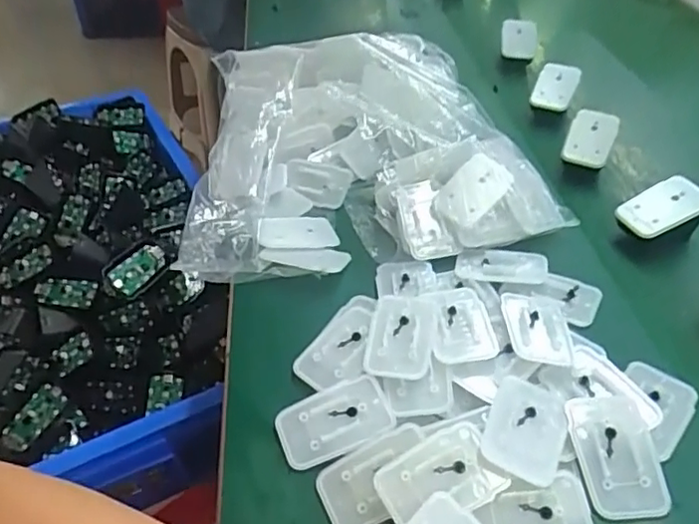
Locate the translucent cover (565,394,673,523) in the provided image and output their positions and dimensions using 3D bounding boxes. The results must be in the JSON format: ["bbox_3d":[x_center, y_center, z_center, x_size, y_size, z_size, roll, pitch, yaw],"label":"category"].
[{"bbox_3d":[0.153,0.109,0.343,0.046,0.005,0.068,-3,54,-1],"label":"translucent cover"}]

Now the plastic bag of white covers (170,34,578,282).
[{"bbox_3d":[-0.006,-0.122,0.554,0.293,0.093,0.303,-9,42,-12],"label":"plastic bag of white covers"}]

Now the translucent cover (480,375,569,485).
[{"bbox_3d":[0.103,0.096,0.351,0.042,0.008,0.064,17,43,17],"label":"translucent cover"}]

